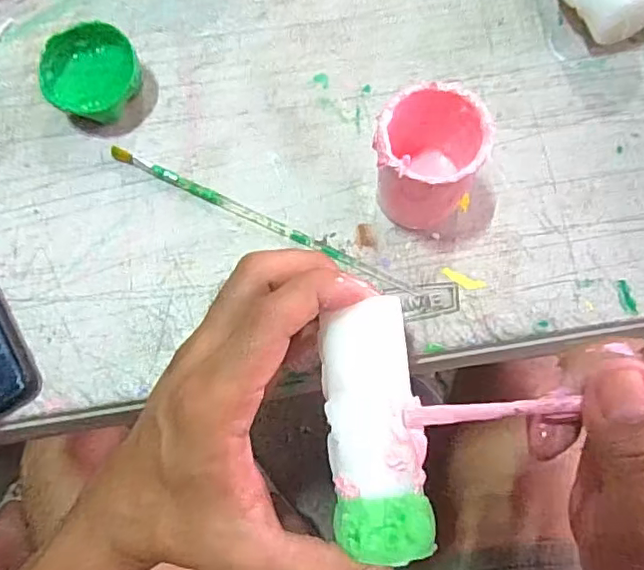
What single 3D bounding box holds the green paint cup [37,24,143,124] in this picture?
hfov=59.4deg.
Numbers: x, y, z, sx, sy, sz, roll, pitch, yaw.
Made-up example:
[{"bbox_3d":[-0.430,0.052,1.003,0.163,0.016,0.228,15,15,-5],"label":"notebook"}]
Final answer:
[{"bbox_3d":[-0.131,-0.120,0.327,0.053,0.028,0.055,-1,73,2],"label":"green paint cup"}]

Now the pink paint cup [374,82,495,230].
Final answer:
[{"bbox_3d":[0.050,-0.057,0.280,0.049,0.064,0.053,-1,73,2],"label":"pink paint cup"}]

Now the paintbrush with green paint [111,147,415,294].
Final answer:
[{"bbox_3d":[-0.036,-0.037,0.310,0.183,0.008,0.006,25,76,9],"label":"paintbrush with green paint"}]

